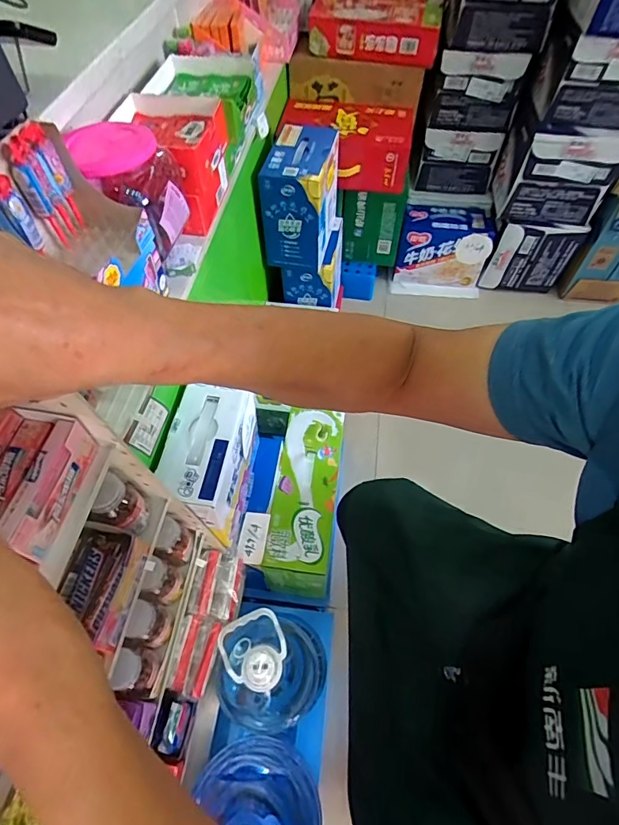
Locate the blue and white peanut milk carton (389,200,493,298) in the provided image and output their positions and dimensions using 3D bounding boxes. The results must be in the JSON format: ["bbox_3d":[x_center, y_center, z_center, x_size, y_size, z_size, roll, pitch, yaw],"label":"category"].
[{"bbox_3d":[0.436,-0.532,1.472,0.287,0.233,0.174,7,57,4],"label":"blue and white peanut milk carton"}]

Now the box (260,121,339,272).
[{"bbox_3d":[-0.017,-0.524,1.077,0.142,0.231,0.238,9,57,6],"label":"box"}]

